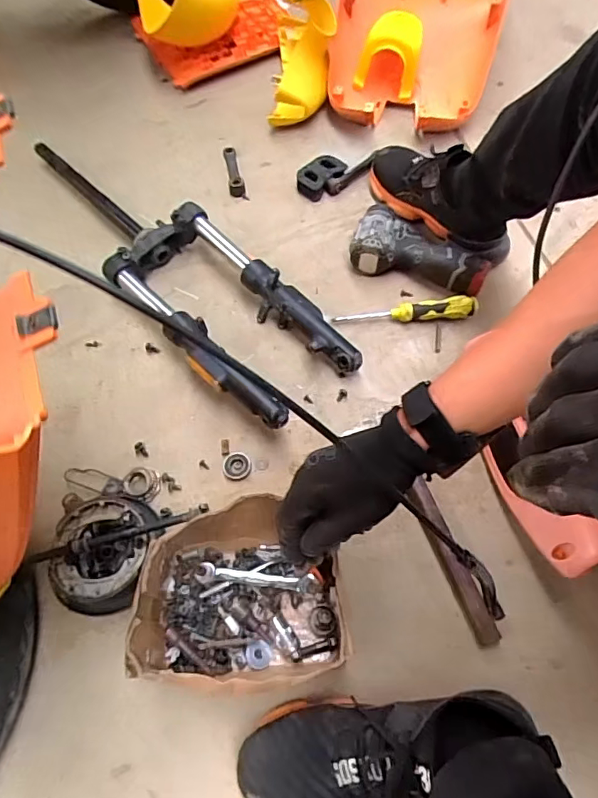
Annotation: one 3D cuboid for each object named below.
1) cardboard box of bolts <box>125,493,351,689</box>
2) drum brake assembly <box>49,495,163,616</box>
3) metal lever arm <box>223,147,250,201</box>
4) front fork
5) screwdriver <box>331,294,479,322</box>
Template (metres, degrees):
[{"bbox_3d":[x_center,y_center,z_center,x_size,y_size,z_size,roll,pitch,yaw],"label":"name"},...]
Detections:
[{"bbox_3d":[-0.054,0.184,0.507,0.196,0.093,0.184,0,62,2],"label":"cardboard box of bolts"},{"bbox_3d":[-0.210,0.169,0.541,0.111,0.061,0.124,20,64,13],"label":"drum brake assembly"},{"bbox_3d":[-0.118,-0.405,0.875,0.027,0.018,0.135,-13,62,-5],"label":"metal lever arm"},{"bbox_3d":[-0.207,-0.226,0.758,0.185,0.063,0.696,-39,67,-17],"label":"front fork"},{"bbox_3d":[0.152,-0.128,0.708,0.201,0.028,0.028,-2,62,2],"label":"screwdriver"}]

